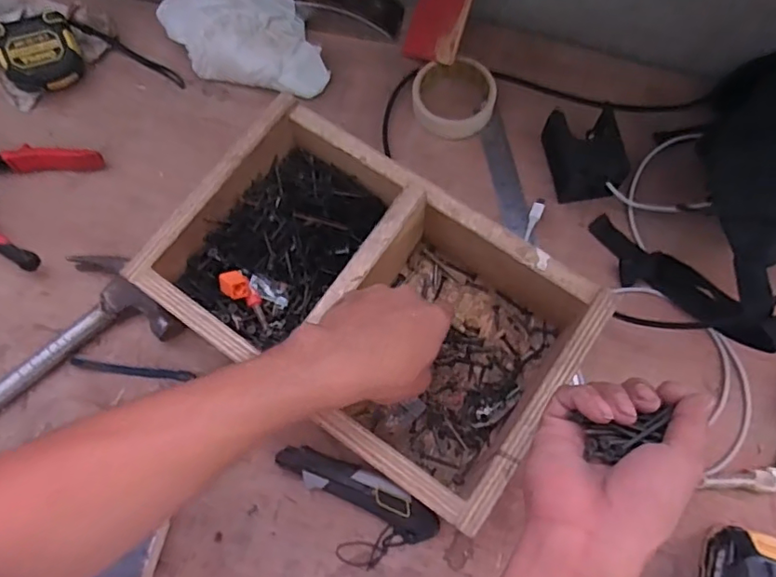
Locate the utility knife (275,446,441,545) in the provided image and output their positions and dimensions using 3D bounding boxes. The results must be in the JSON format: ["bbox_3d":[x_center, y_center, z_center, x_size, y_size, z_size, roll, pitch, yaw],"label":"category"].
[{"bbox_3d":[-0.027,0.177,0.492,0.152,0.024,0.037,26,75,8],"label":"utility knife"}]

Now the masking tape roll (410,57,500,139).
[{"bbox_3d":[0.073,-0.211,0.610,0.088,0.031,0.086,0,73,1],"label":"masking tape roll"}]

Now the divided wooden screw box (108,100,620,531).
[{"bbox_3d":[-0.017,0.009,0.482,0.329,0.104,0.206,34,77,10],"label":"divided wooden screw box"}]

